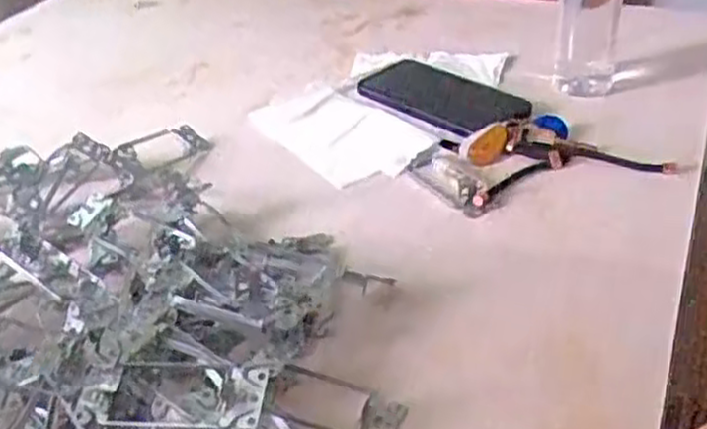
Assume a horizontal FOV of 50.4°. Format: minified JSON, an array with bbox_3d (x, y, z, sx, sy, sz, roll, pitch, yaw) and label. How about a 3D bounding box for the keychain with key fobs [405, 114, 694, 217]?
[{"bbox_3d":[0.153,-0.050,0.626,0.202,0.023,0.104,-10,36,-7],"label":"keychain with key fobs"}]

